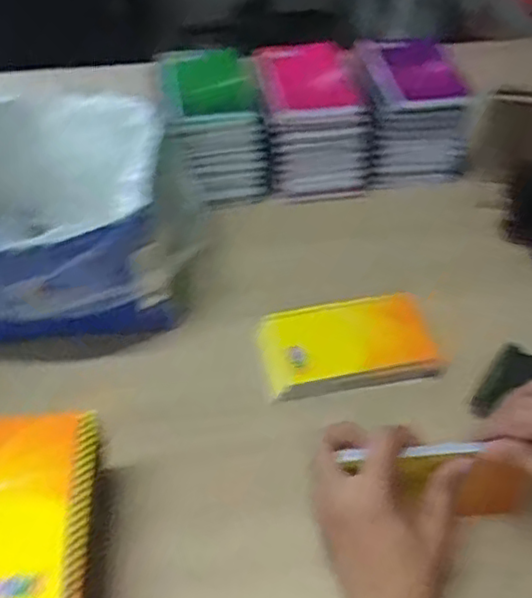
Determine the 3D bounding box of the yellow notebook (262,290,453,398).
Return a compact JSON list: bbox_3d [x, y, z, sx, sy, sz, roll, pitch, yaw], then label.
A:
[{"bbox_3d":[0.075,0.038,0.593,0.161,0.024,0.085,-4,53,-17],"label":"yellow notebook"}]

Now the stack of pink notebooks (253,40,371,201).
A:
[{"bbox_3d":[0.047,-0.191,0.749,0.106,0.112,0.134,-5,45,-5],"label":"stack of pink notebooks"}]

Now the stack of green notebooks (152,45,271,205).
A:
[{"bbox_3d":[-0.056,-0.174,0.733,0.097,0.103,0.118,-7,45,-7],"label":"stack of green notebooks"}]

